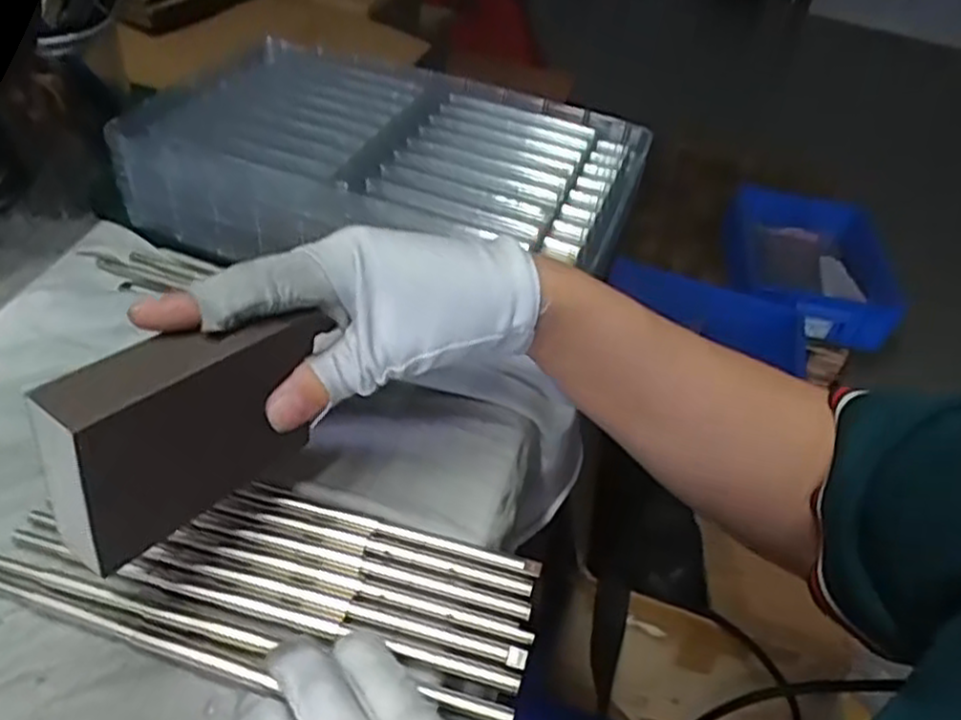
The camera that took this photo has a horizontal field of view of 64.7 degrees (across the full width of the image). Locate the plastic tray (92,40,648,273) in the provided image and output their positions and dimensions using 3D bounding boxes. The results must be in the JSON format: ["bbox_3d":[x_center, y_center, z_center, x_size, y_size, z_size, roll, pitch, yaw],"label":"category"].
[{"bbox_3d":[-0.054,-0.122,0.480,0.289,0.052,0.187,17,43,10],"label":"plastic tray"}]

